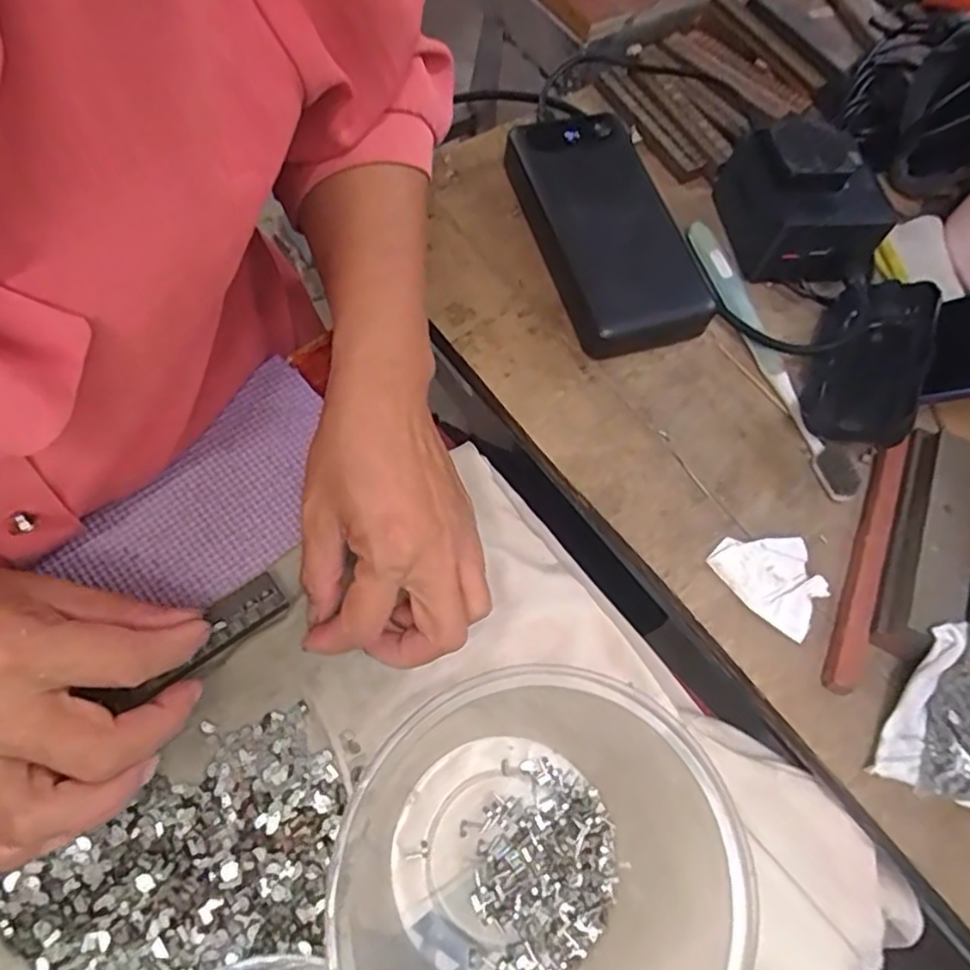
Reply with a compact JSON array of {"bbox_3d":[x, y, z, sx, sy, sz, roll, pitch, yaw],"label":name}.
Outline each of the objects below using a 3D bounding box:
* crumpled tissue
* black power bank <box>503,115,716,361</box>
[{"bbox_3d":[0.137,0.042,0.323,0.053,0.009,0.038,44,68,12],"label":"crumpled tissue"},{"bbox_3d":[0.068,-0.150,0.385,0.073,0.031,0.154,-14,69,-13],"label":"black power bank"}]

